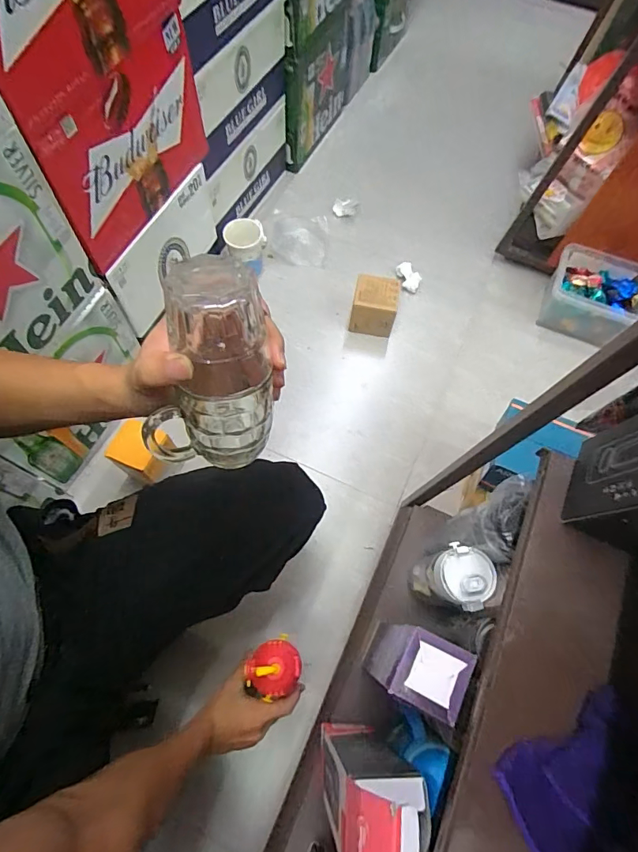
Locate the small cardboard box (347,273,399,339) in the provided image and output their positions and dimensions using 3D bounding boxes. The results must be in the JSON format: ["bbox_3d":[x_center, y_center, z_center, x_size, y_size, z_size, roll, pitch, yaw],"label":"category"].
[{"bbox_3d":[0.131,-0.285,1.072,0.100,0.111,0.112,9,66,2],"label":"small cardboard box"}]

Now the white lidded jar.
[{"bbox_3d":[0.180,0.216,0.637,0.071,0.182,0.066,1,66,-2],"label":"white lidded jar"}]

